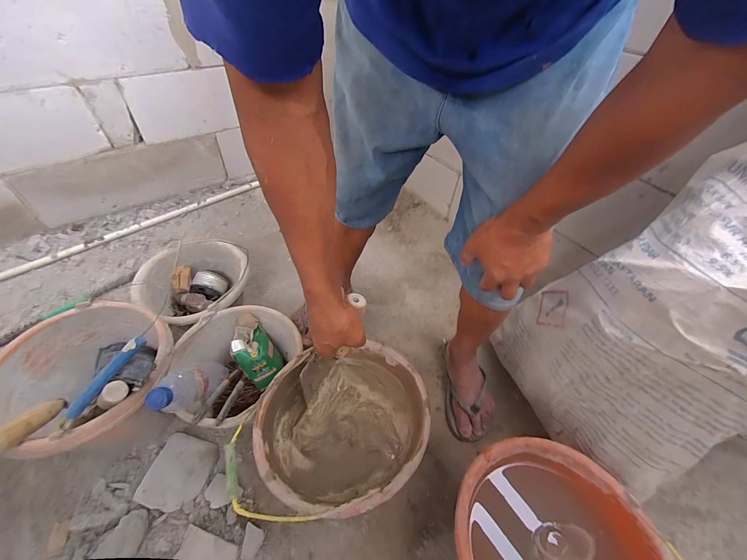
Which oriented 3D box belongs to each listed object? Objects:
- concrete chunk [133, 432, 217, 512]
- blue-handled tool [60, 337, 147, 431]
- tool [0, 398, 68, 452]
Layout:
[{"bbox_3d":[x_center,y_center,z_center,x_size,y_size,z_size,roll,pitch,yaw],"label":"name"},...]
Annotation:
[{"bbox_3d":[-0.358,0.354,0.588,0.097,0.019,0.118,24,35,-11],"label":"concrete chunk"},{"bbox_3d":[-0.416,0.153,0.487,0.017,0.025,0.150,23,64,17],"label":"blue-handled tool"},{"bbox_3d":[-0.524,0.218,0.480,0.025,0.033,0.126,-4,6,-7],"label":"tool"}]

